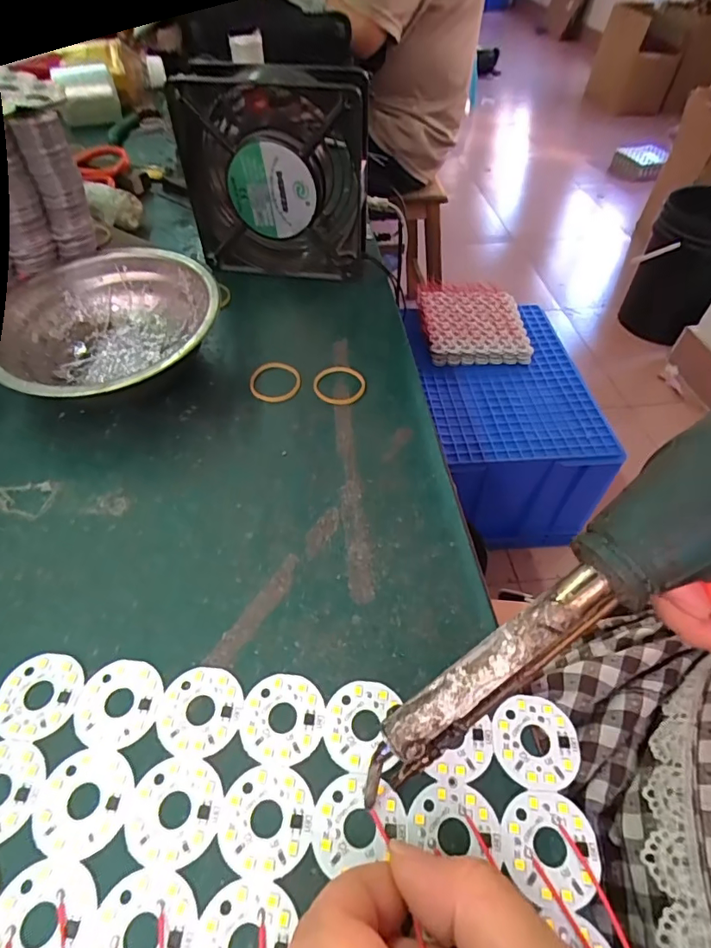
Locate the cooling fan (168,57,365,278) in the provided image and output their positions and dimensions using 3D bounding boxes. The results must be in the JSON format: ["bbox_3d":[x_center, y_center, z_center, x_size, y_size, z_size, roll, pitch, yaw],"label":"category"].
[{"bbox_3d":[-0.053,-0.206,0.344,0.120,0.124,0.044,6,51,3],"label":"cooling fan"}]

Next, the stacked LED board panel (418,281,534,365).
[{"bbox_3d":[0.269,-0.350,1.122,0.232,0.024,0.255,-1,57,-4],"label":"stacked LED board panel"}]

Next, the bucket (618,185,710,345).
[{"bbox_3d":[1.000,-0.631,1.522,0.248,0.411,0.290,32,56,22],"label":"bucket"}]

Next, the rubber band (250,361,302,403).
[{"bbox_3d":[-0.049,-0.057,0.302,0.030,0.004,0.033,-1,51,-3],"label":"rubber band"}]

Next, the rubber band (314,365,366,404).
[{"bbox_3d":[-0.010,-0.055,0.300,0.031,0.004,0.033,2,51,-1],"label":"rubber band"}]

